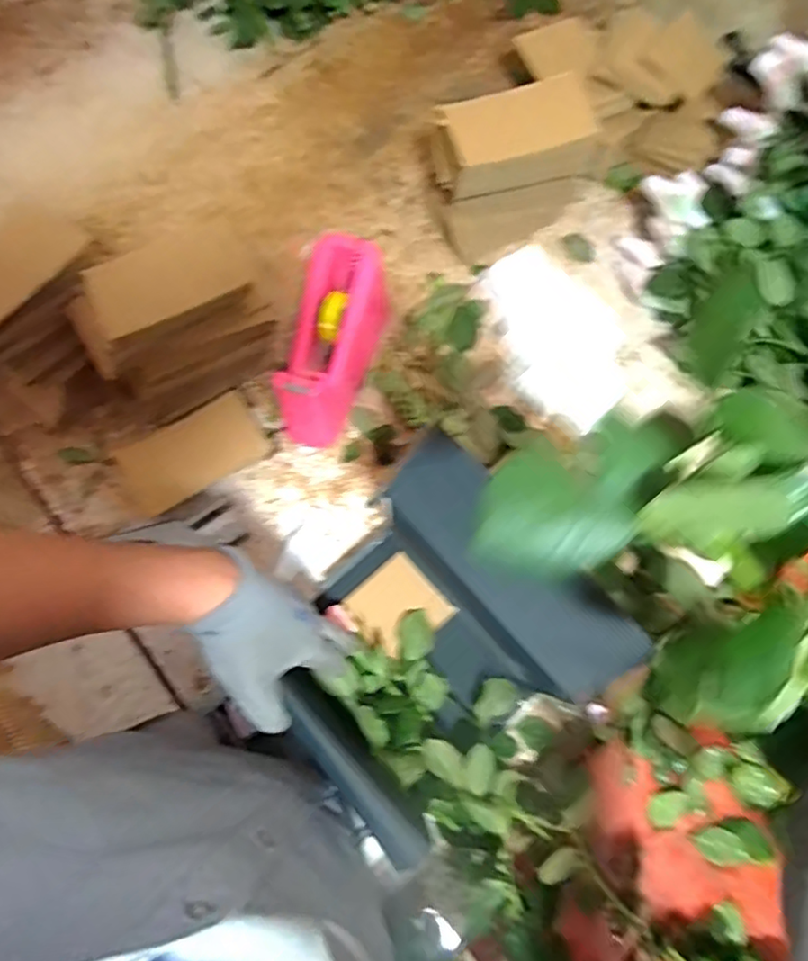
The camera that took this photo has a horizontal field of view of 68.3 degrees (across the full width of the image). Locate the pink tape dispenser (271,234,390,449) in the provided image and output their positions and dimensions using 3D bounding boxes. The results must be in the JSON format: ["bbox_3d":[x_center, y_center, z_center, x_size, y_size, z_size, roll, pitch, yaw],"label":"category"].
[{"bbox_3d":[-0.077,-0.148,0.637,0.085,0.101,0.203,12,75,4],"label":"pink tape dispenser"}]

